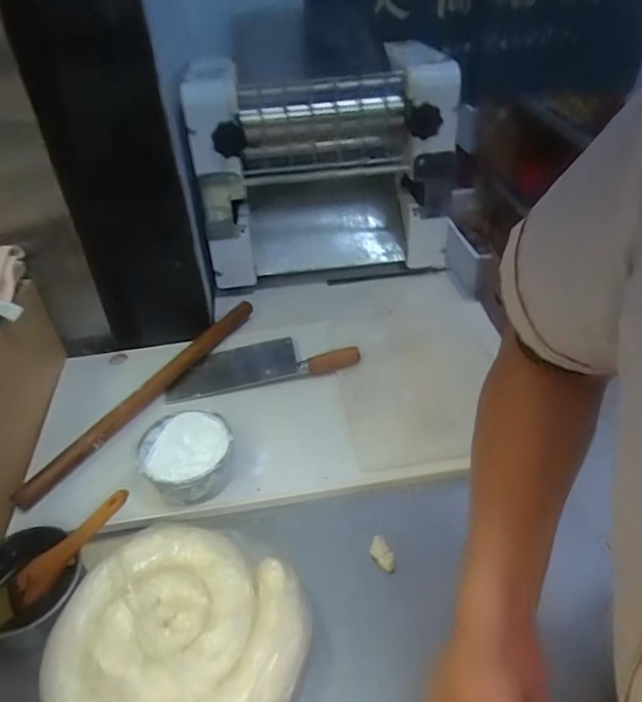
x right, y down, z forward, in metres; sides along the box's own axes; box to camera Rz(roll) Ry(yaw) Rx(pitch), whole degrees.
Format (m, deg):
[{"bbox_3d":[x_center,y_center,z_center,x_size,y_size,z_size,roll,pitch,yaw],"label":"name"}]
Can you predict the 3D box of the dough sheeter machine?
[{"bbox_3d":[0.002,-0.383,1.140,0.471,0.370,0.277,-4,40,-1],"label":"dough sheeter machine"}]

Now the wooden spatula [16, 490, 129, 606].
[{"bbox_3d":[-0.309,0.241,0.698,0.177,0.020,0.036,-44,49,-3],"label":"wooden spatula"}]

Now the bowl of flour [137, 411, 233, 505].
[{"bbox_3d":[-0.191,0.157,0.810,0.126,0.067,0.127,-2,40,2],"label":"bowl of flour"}]

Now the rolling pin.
[{"bbox_3d":[-0.283,0.066,0.937,0.034,0.030,0.502,19,45,25],"label":"rolling pin"}]

